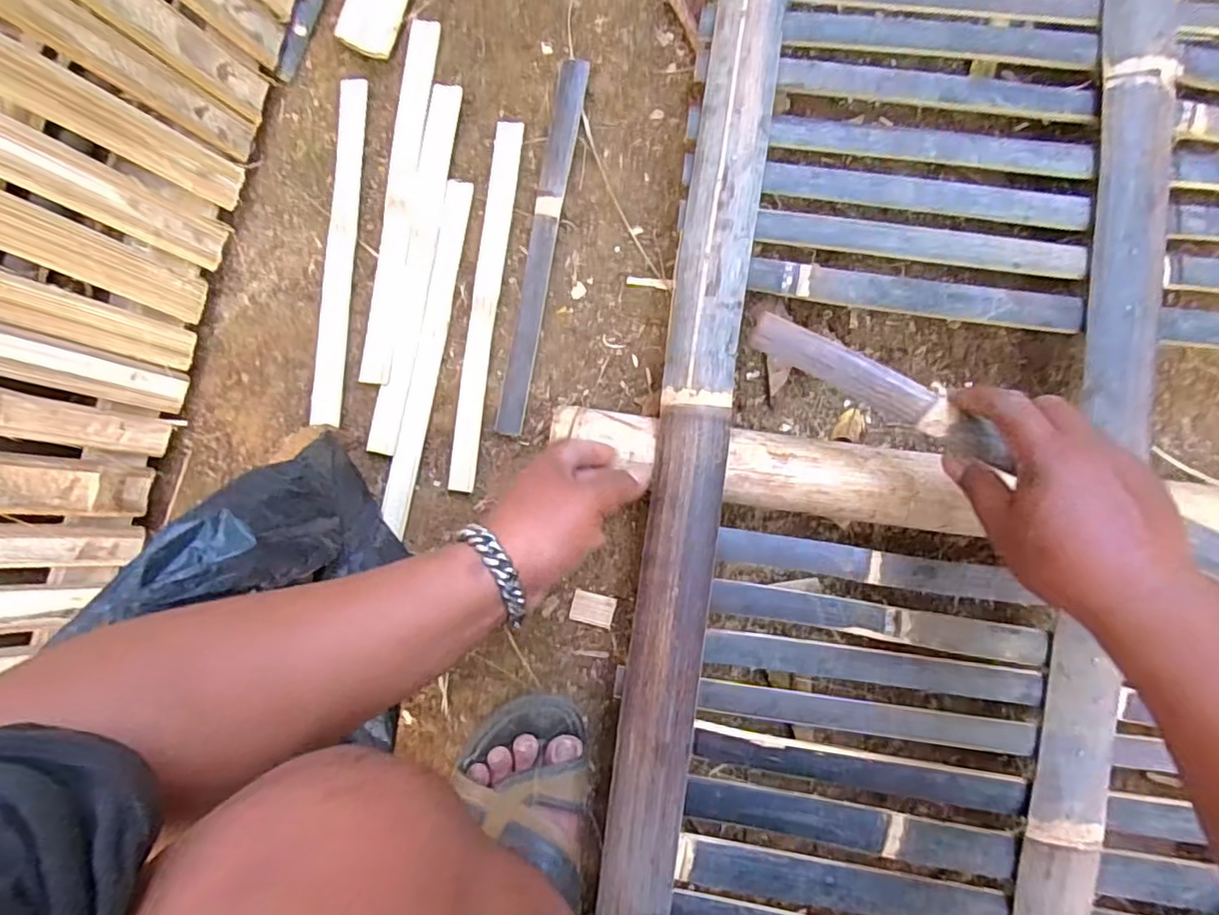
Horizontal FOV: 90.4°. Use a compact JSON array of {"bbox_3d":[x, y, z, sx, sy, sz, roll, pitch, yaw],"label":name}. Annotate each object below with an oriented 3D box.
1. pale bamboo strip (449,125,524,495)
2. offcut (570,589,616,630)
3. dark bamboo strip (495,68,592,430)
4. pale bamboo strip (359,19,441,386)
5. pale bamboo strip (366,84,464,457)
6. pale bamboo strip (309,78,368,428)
[{"bbox_3d":[-0.105,-0.130,0.516,0.022,0.004,0.316,7,88,4],"label":"pale bamboo strip"},{"bbox_3d":[-0.014,0.129,0.513,0.035,0.005,0.027,14,89,8],"label":"offcut"},{"bbox_3d":[-0.058,-0.178,0.518,0.023,0.009,0.319,11,91,-1],"label":"dark bamboo strip"},{"bbox_3d":[-0.182,-0.224,0.528,0.026,0.005,0.320,8,88,4],"label":"pale bamboo strip"},{"bbox_3d":[-0.166,-0.162,0.522,0.027,0.006,0.319,10,89,4],"label":"pale bamboo strip"},{"bbox_3d":[-0.237,-0.182,0.532,0.026,0.007,0.307,4,88,4],"label":"pale bamboo strip"}]

